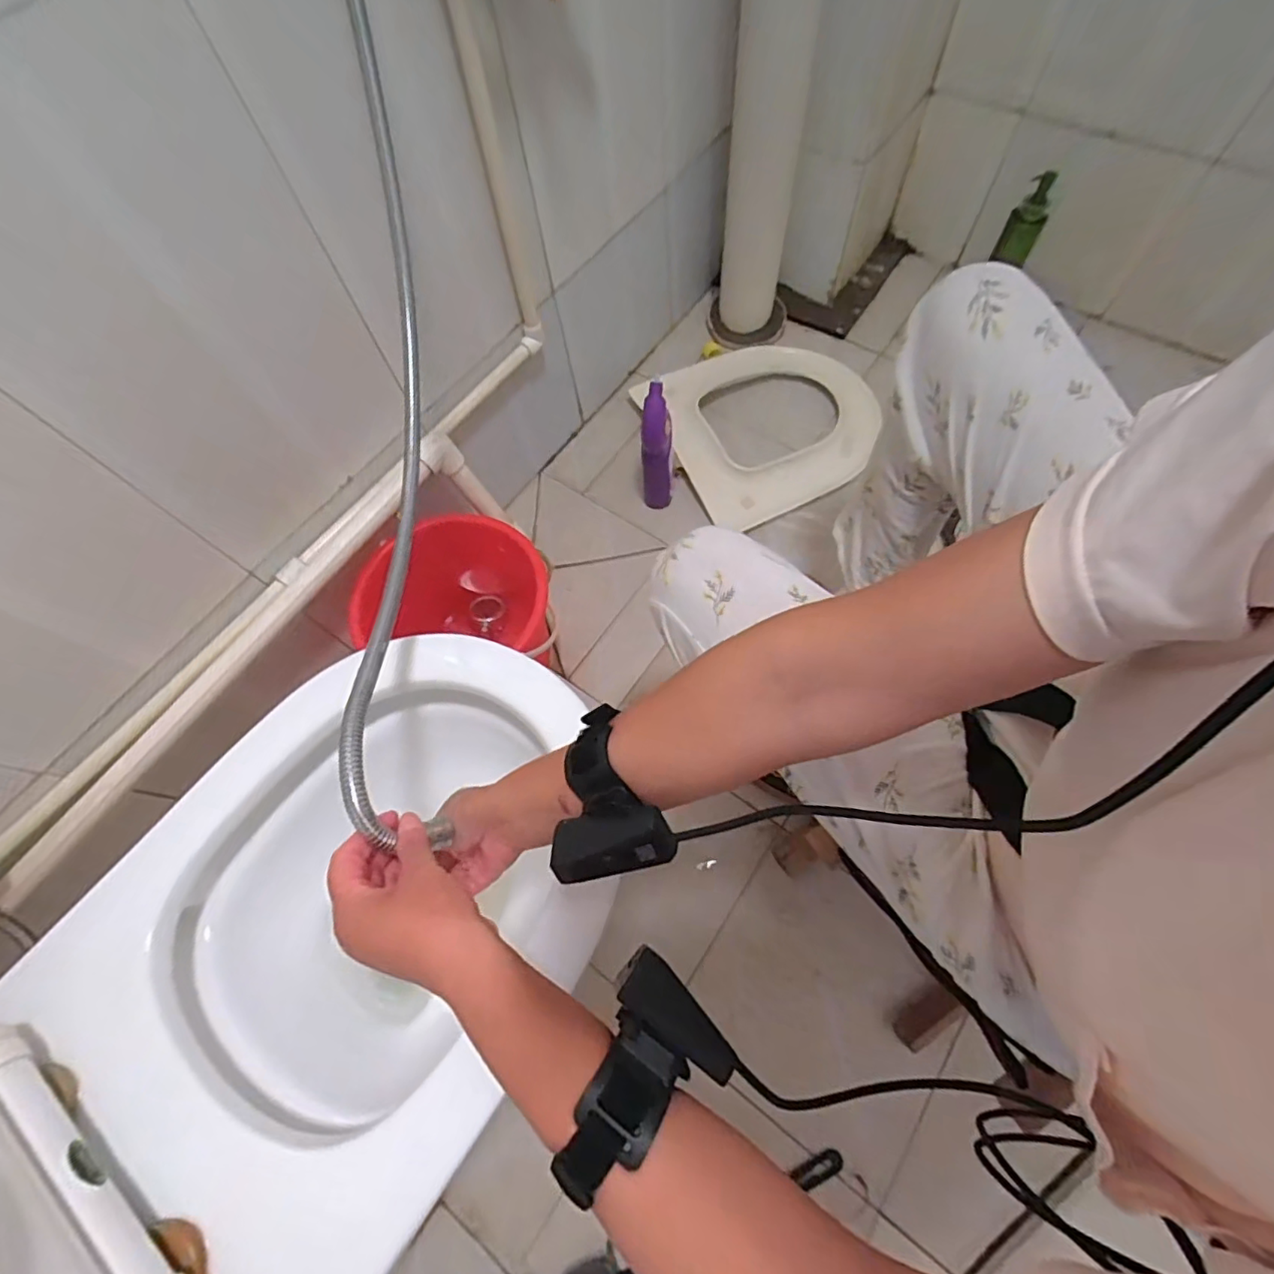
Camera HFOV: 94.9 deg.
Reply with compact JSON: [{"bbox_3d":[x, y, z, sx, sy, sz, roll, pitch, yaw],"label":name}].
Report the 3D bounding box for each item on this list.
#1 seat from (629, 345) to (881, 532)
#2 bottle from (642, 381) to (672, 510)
[{"bbox_3d":[0.271,-0.447,1.155,0.458,0.063,0.398,-26,67,-8],"label":"seat"},{"bbox_3d":[0.035,-0.317,1.009,0.052,0.217,0.072,-1,66,4],"label":"bottle"}]

